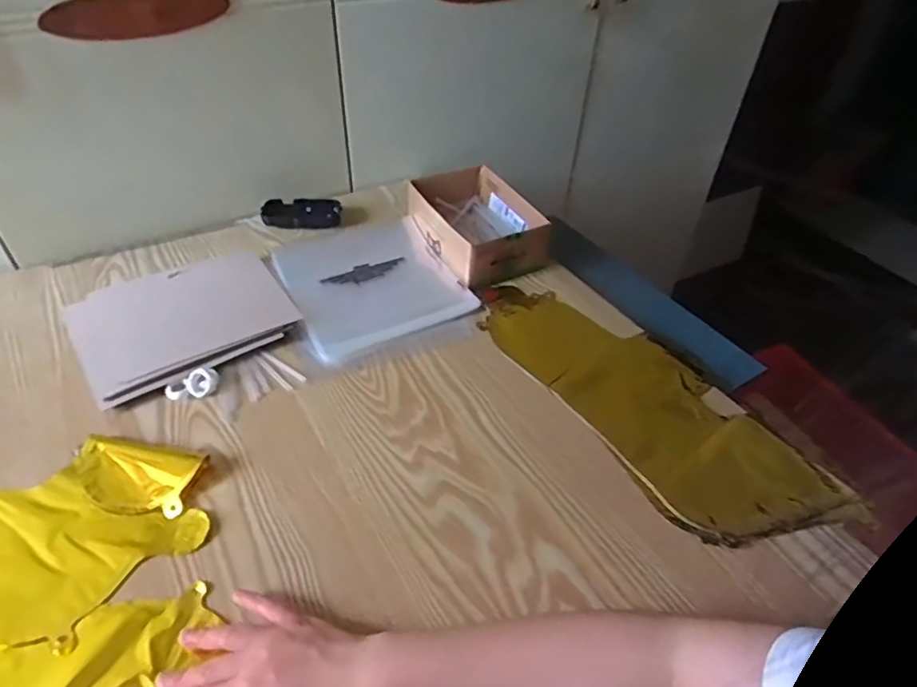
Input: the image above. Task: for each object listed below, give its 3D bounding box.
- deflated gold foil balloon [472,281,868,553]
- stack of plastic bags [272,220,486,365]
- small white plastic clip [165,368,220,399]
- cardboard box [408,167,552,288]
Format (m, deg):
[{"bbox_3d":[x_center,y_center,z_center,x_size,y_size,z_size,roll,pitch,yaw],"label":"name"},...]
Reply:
[{"bbox_3d":[0.196,0.050,0.626,0.171,0.009,0.405,-22,49,-26],"label":"deflated gold foil balloon"},{"bbox_3d":[-0.117,-0.085,0.743,0.205,0.015,0.218,-21,49,-25],"label":"stack of plastic bags"},{"bbox_3d":[-0.273,0.042,0.593,0.050,0.013,0.029,-11,45,-16],"label":"small white plastic clip"},{"bbox_3d":[0.025,-0.168,0.818,0.143,0.070,0.200,-15,47,-20],"label":"cardboard box"}]

